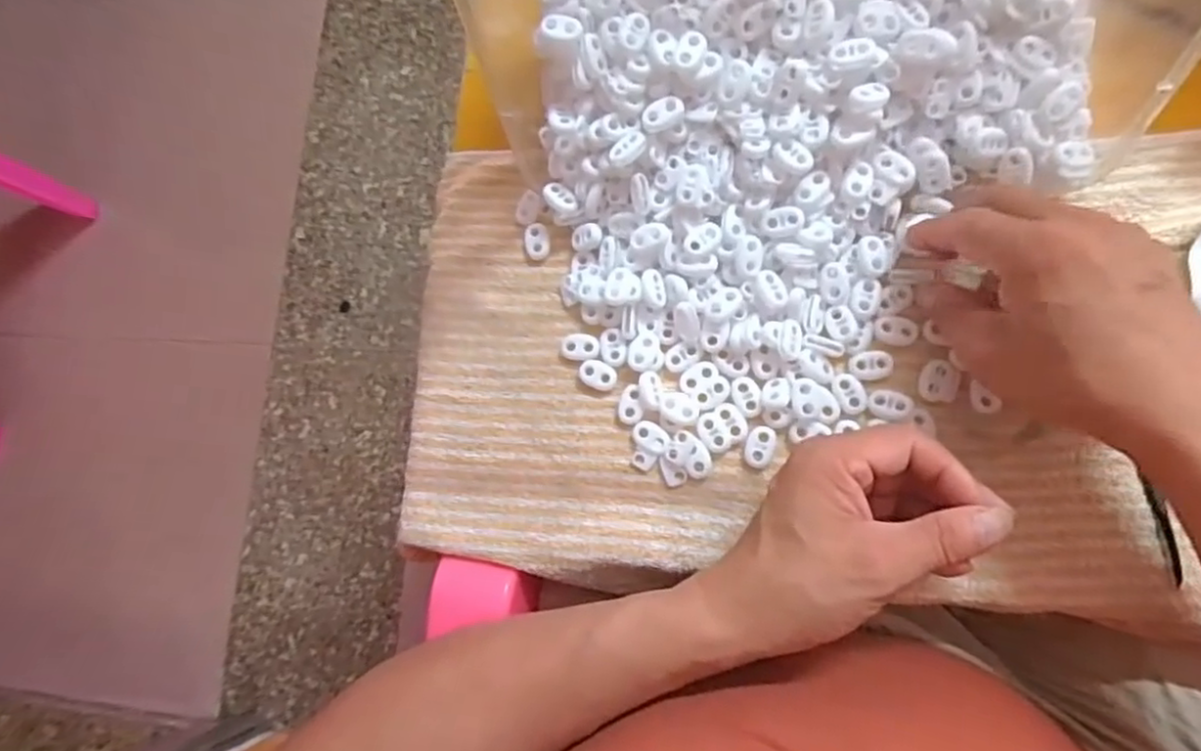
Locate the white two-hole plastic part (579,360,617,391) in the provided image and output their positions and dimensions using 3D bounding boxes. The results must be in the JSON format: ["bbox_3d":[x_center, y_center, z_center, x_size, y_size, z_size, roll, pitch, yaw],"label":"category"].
[{"bbox_3d":[-0.001,0.000,0.388,0.021,0.004,0.015,31,86,14],"label":"white two-hole plastic part"}]

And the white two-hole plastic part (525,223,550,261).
[{"bbox_3d":[-0.038,-0.081,0.415,0.014,0.008,0.022,-13,78,7],"label":"white two-hole plastic part"}]

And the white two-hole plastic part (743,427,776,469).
[{"bbox_3d":[0.085,0.038,0.365,0.014,0.004,0.022,20,84,13],"label":"white two-hole plastic part"}]

